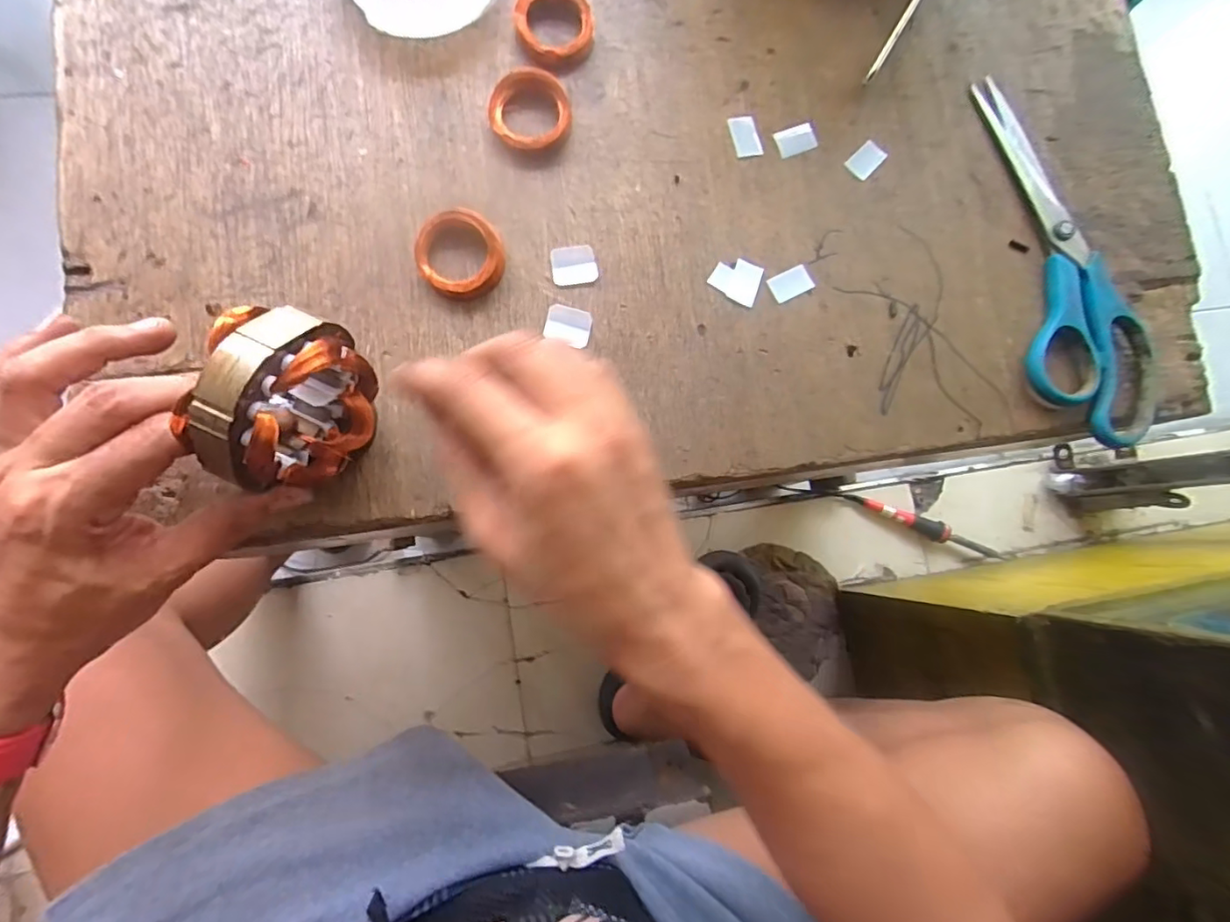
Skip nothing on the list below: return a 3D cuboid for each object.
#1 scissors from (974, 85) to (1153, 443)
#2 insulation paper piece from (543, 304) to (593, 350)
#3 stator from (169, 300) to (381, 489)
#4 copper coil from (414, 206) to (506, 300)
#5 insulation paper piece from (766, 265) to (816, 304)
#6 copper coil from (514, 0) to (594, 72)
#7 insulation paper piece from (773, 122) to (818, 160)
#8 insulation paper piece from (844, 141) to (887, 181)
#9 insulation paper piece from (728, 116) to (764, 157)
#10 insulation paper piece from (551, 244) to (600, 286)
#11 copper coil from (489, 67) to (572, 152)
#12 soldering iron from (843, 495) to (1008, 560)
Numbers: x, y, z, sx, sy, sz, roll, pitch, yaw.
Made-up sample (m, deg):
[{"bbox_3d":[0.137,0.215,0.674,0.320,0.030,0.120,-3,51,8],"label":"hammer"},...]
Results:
[{"bbox_3d":[0.270,-0.123,0.334,0.075,0.022,0.226,-3,83,-7],"label":"scissors"},{"bbox_3d":[-0.025,-0.073,0.303,0.024,0.004,0.020,12,90,-3],"label":"insulation paper piece"},{"bbox_3d":[-0.132,-0.024,0.231,0.044,0.066,0.068,13,82,-5],"label":"stator"},{"bbox_3d":[-0.081,-0.110,0.296,0.044,0.014,0.045,1,83,-7],"label":"copper coil"},{"bbox_3d":[0.101,-0.102,0.321,0.025,0.004,0.016,-27,86,-8],"label":"insulation paper piece"},{"bbox_3d":[-0.034,-0.244,0.314,0.043,0.015,0.043,1,83,-7],"label":"copper coil"},{"bbox_3d":[0.108,-0.191,0.332,0.025,0.004,0.017,-21,86,-9],"label":"insulation paper piece"},{"bbox_3d":[0.151,-0.180,0.335,0.015,0.004,0.024,44,80,0],"label":"insulation paper piece"},{"bbox_3d":[0.077,-0.191,0.328,0.016,0.004,0.026,-12,85,-8],"label":"insulation paper piece"},{"bbox_3d":[-0.022,-0.108,0.307,0.024,0.004,0.022,-9,84,-8],"label":"insulation paper piece"},{"bbox_3d":[-0.046,-0.194,0.310,0.044,0.010,0.043,1,83,-7],"label":"copper coil"},{"bbox_3d":[0.458,0.099,0.814,0.265,0.030,0.027,19,81,-4],"label":"soldering iron"}]

